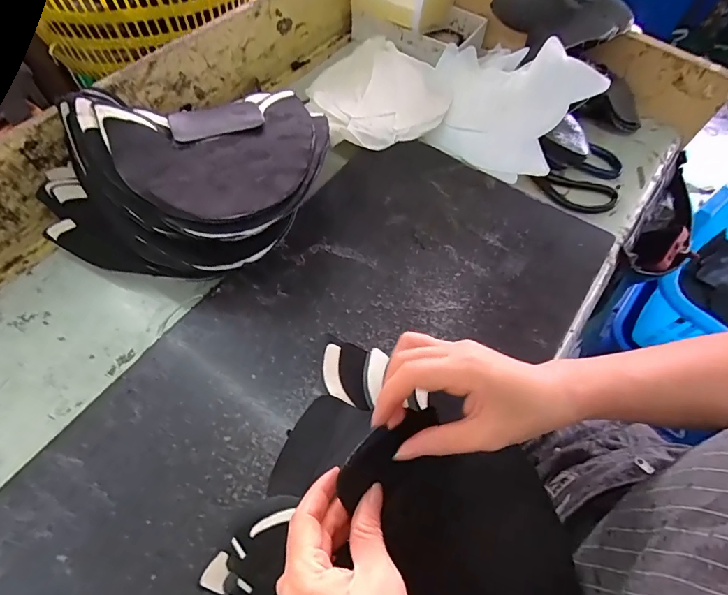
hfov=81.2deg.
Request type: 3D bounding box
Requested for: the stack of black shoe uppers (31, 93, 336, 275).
[{"bbox_3d":[-0.173,-0.135,0.430,0.277,0.090,0.236,17,61,7],"label":"stack of black shoe uppers"}]

